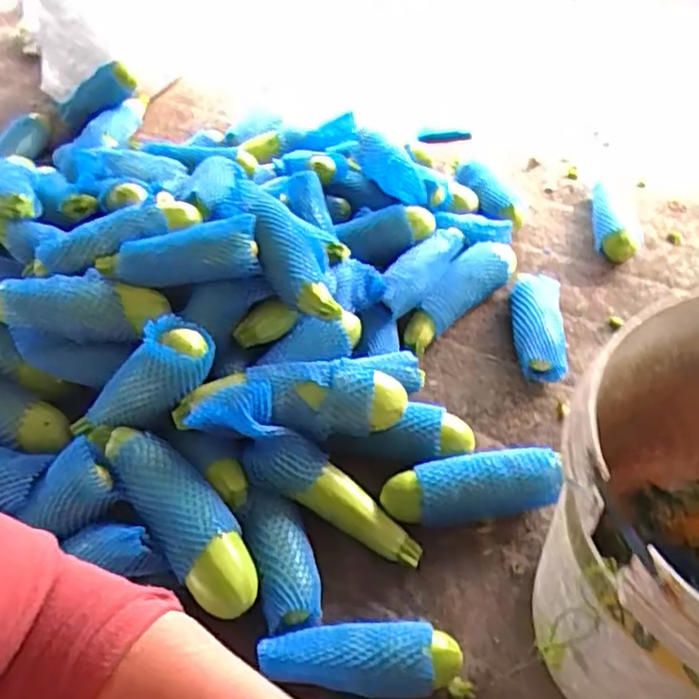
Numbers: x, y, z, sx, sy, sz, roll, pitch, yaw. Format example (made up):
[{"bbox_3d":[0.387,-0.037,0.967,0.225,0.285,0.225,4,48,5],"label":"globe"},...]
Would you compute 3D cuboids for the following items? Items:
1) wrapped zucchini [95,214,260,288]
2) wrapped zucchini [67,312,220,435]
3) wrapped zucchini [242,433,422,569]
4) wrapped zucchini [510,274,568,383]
[{"bbox_3d":[-0.214,-0.119,0.858,0.199,0.053,0.063,-3,49,3],"label":"wrapped zucchini"},{"bbox_3d":[-0.249,0.044,0.788,0.200,0.072,0.071,-40,49,11],"label":"wrapped zucchini"},{"bbox_3d":[-0.015,0.167,0.782,0.232,0.055,0.065,34,56,1],"label":"wrapped zucchini"},{"bbox_3d":[0.271,-0.037,0.990,0.073,0.061,0.181,1,50,6],"label":"wrapped zucchini"}]

